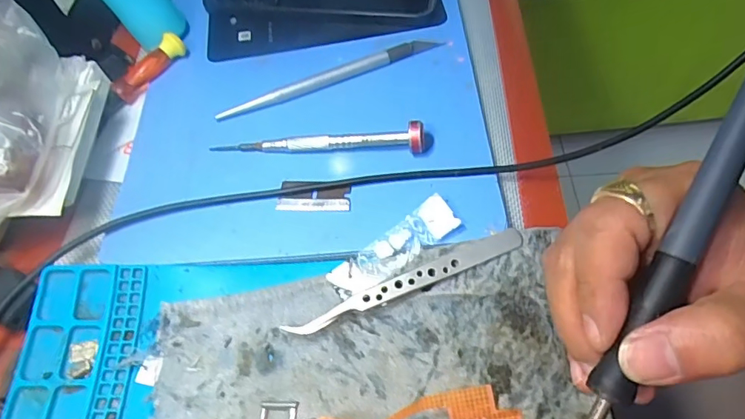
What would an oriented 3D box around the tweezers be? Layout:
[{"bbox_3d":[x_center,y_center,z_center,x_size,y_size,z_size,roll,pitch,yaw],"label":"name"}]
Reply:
[{"bbox_3d":[0.016,0.034,0.231,0.115,0.009,0.014,-22,59,-10],"label":"tweezers"}]

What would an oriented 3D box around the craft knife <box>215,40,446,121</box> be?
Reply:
[{"bbox_3d":[-0.025,-0.083,0.309,0.146,0.008,0.010,-21,59,-9],"label":"craft knife"}]

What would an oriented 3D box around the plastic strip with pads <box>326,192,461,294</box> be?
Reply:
[{"bbox_3d":[0.011,0.018,0.240,0.065,0.011,0.020,-31,61,-15],"label":"plastic strip with pads"}]

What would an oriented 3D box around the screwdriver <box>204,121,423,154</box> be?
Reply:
[{"bbox_3d":[-0.032,-0.041,0.279,0.121,0.016,0.013,3,58,6],"label":"screwdriver"}]

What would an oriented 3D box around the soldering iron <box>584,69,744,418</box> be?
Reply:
[{"bbox_3d":[0.117,-0.008,0.170,0.014,0.012,0.235,26,95,19],"label":"soldering iron"}]

